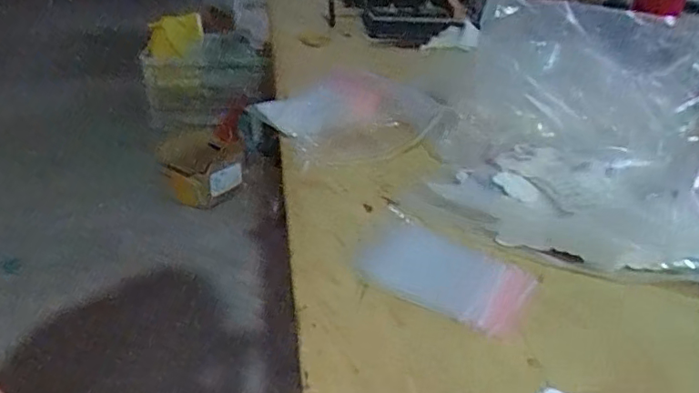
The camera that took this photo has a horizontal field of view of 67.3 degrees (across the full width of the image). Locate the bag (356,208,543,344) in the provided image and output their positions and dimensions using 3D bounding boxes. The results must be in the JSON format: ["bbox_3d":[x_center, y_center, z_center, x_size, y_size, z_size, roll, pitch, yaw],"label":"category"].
[{"bbox_3d":[0.071,0.056,0.411,0.140,0.010,0.090,19,35,26],"label":"bag"}]

